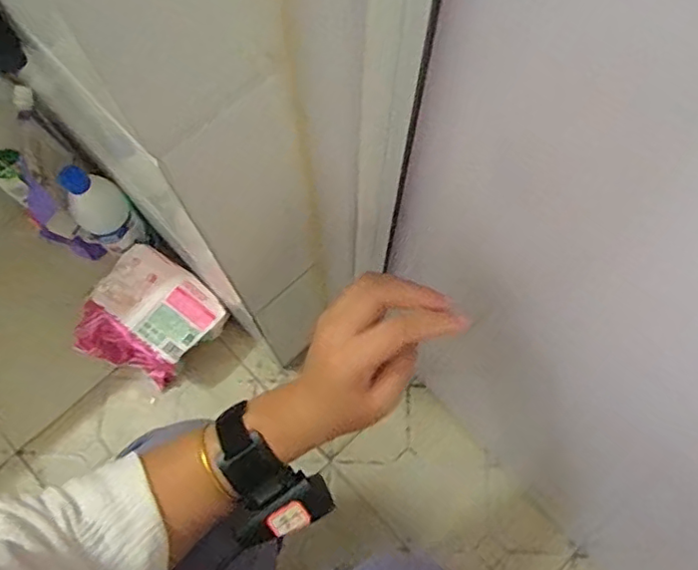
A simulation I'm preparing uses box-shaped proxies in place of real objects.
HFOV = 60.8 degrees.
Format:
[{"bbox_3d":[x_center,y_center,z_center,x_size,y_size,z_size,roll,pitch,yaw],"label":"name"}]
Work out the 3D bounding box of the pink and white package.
[{"bbox_3d":[-0.271,0.056,0.814,0.162,0.091,0.154,32,75,10],"label":"pink and white package"}]

